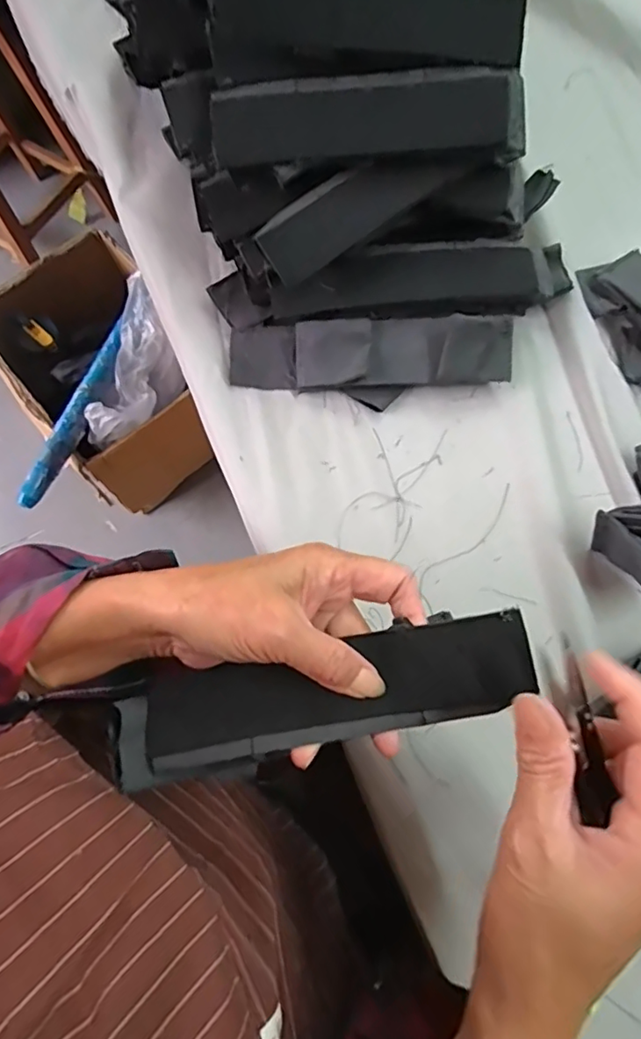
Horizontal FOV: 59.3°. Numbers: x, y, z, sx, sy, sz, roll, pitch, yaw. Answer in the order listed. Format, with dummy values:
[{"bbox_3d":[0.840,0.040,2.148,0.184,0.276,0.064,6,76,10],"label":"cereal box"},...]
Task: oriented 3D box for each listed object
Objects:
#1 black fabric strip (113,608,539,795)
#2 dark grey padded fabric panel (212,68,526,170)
[{"bbox_3d":[-0.002,0.083,0.263,0.193,0.017,0.047,-16,72,8],"label":"black fabric strip"},{"bbox_3d":[0.032,-0.249,0.350,0.193,0.012,0.046,-5,108,-4],"label":"dark grey padded fabric panel"}]

